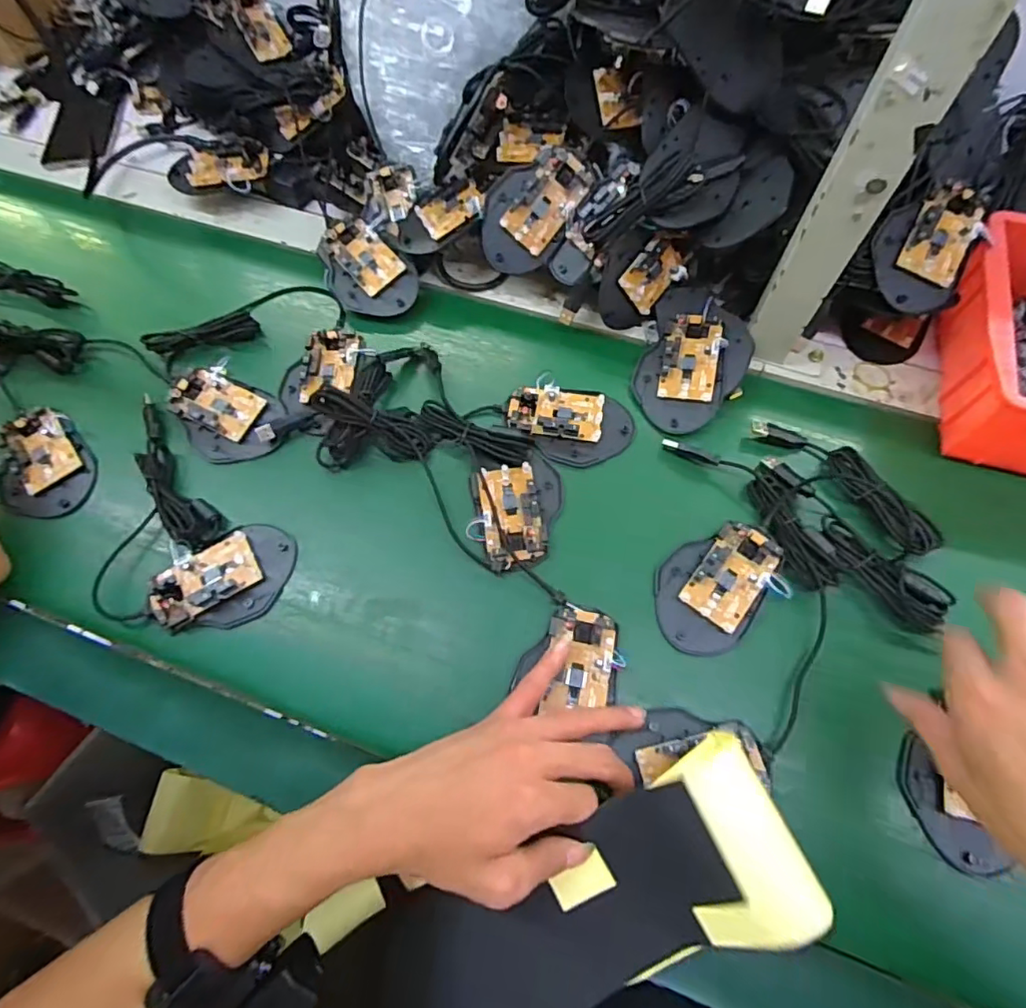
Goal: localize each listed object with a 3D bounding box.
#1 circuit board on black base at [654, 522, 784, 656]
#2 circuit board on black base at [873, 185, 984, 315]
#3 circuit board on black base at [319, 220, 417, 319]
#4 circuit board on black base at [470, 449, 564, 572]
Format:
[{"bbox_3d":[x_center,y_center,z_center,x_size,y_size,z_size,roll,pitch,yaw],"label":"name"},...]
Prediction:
[{"bbox_3d":[0.148,0.059,0.412,0.070,0.026,0.099,31,71,15],"label":"circuit board on black base"},{"bbox_3d":[0.333,-0.205,0.449,0.076,0.025,0.097,37,96,1],"label":"circuit board on black base"},{"bbox_3d":[-0.138,-0.219,0.527,0.099,0.016,0.070,41,90,-1],"label":"circuit board on black base"},{"bbox_3d":[0.005,0.004,0.442,0.070,0.018,0.097,-6,66,-1],"label":"circuit board on black base"}]

